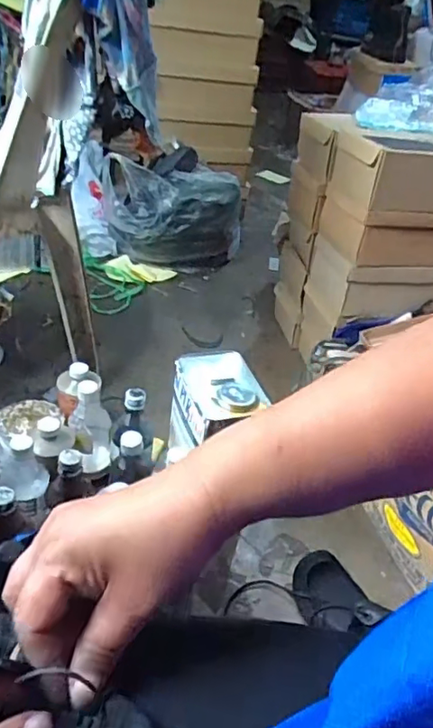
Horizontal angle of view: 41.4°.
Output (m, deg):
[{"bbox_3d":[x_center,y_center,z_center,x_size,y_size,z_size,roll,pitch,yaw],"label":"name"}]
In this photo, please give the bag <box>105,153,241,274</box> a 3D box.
[{"bbox_3d":[-0.107,-0.422,1.617,0.351,0.262,0.227,-21,45,-34],"label":"bag"}]

